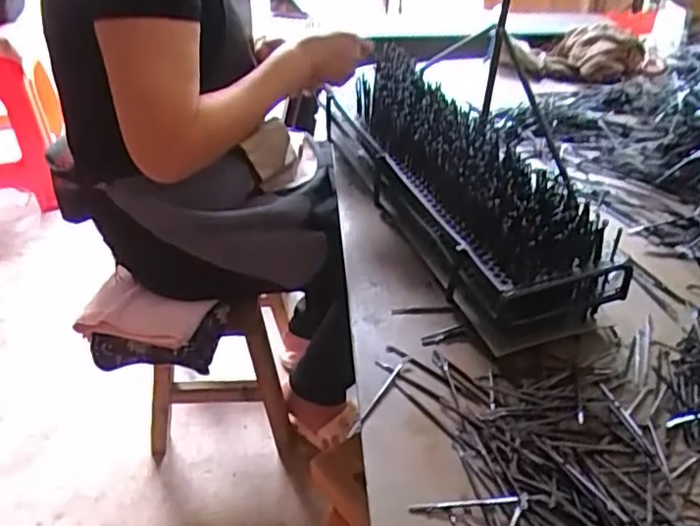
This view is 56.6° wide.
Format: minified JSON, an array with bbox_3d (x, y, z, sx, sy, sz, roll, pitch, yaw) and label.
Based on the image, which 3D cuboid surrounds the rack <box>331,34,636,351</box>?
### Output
[{"bbox_3d":[0.112,-0.110,0.825,0.147,0.139,0.535,-12,37,-18],"label":"rack"}]

